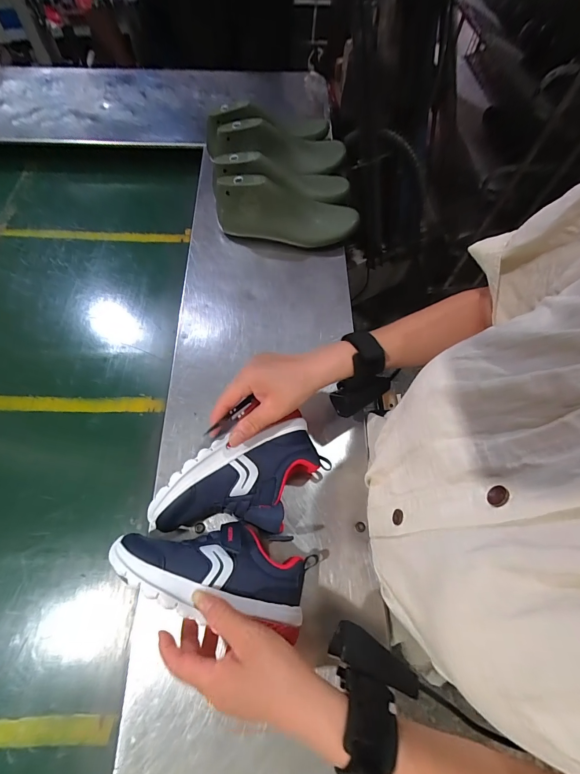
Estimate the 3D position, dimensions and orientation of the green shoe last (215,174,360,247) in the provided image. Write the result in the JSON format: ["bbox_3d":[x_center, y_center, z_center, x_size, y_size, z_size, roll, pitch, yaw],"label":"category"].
[{"bbox_3d":[-0.004,-0.289,0.579,0.233,0.102,0.067,-3,65,-4],"label":"green shoe last"}]

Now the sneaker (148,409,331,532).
[{"bbox_3d":[-0.050,0.112,0.380,0.188,0.081,0.095,-24,67,-11],"label":"sneaker"}]

